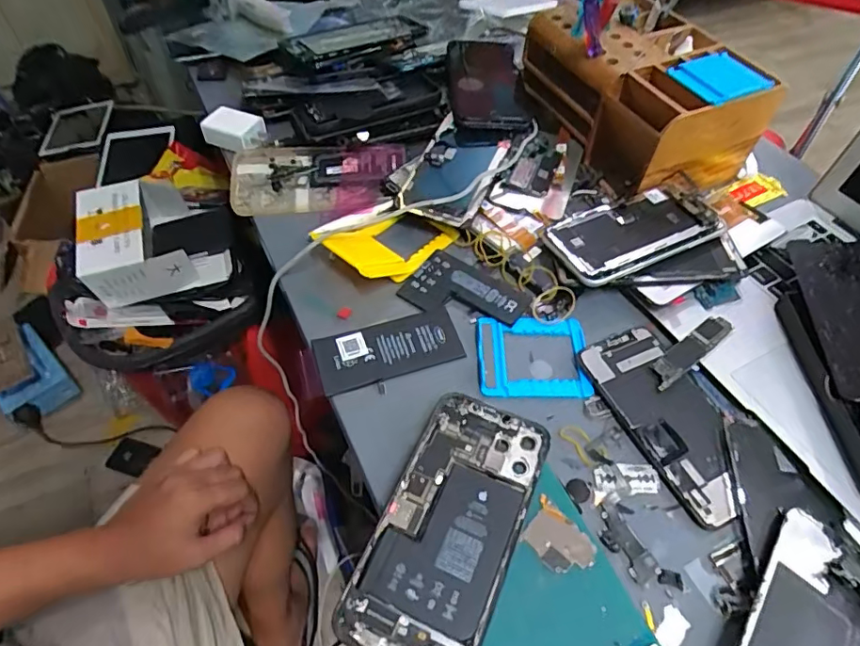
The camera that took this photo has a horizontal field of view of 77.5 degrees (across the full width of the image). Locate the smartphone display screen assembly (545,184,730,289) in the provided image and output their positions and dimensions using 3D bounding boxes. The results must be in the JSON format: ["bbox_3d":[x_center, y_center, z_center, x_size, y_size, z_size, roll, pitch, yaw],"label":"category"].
[{"bbox_3d":[0.173,-0.079,0.458,0.138,0.009,0.074,-22,55,-11],"label":"smartphone display screen assembly"}]

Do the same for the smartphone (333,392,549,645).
[{"bbox_3d":[0.013,0.118,0.317,0.076,0.006,0.160,20,57,15],"label":"smartphone"}]

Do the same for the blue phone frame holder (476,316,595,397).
[{"bbox_3d":[0.078,0.023,0.408,0.084,0.012,0.069,1,52,-2],"label":"blue phone frame holder"}]

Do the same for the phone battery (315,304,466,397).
[{"bbox_3d":[-0.031,0.021,0.411,0.108,0.008,0.051,-15,63,-12],"label":"phone battery"}]

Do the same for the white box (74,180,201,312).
[{"bbox_3d":[-0.475,-0.138,0.868,0.153,0.107,0.190,-16,55,-14],"label":"white box"}]

